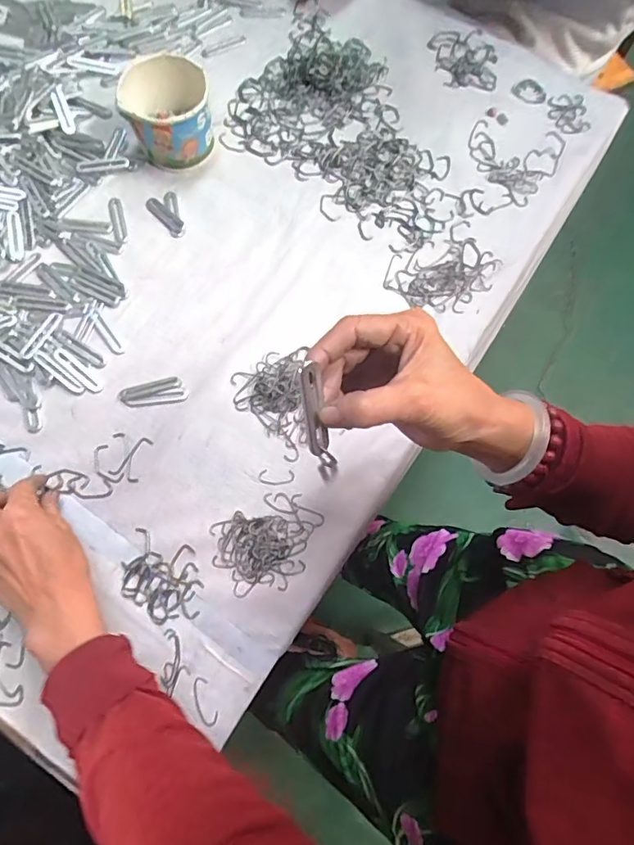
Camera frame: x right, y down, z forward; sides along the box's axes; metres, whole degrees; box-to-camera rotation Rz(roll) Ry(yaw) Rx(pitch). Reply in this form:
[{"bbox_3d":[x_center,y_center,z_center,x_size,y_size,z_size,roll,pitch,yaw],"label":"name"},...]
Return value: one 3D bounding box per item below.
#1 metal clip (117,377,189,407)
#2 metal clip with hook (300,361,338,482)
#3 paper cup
[{"bbox_3d":[-0.159,-0.029,0.489,0.064,0.004,0.025,-10,73,-5],"label":"metal clip"},{"bbox_3d":[0.000,0.002,0.275,0.013,0.075,0.004,-15,34,-6],"label":"metal clip with hook"},{"bbox_3d":[-0.160,-0.331,0.549,0.087,0.072,0.079,-5,73,-3],"label":"paper cup"}]

